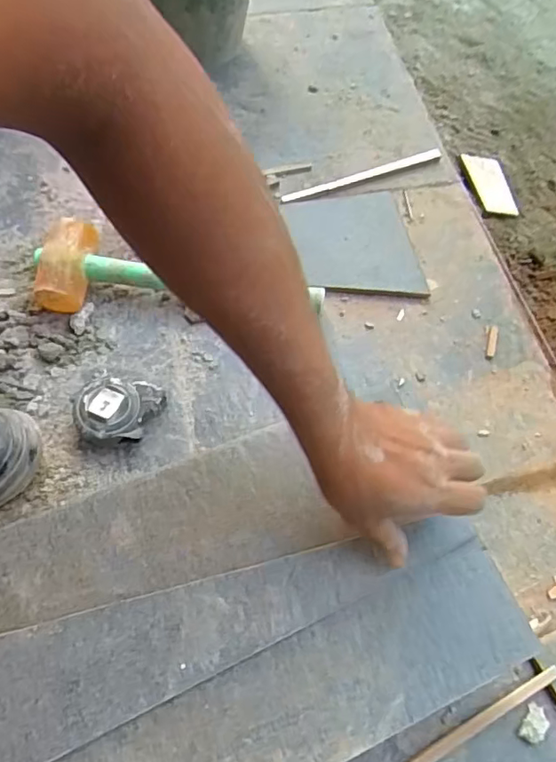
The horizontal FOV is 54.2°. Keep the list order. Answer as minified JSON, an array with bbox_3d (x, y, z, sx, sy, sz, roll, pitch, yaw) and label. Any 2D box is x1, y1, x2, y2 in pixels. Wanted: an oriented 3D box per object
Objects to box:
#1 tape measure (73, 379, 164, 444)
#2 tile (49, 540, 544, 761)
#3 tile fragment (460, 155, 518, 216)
[{"bbox_3d":[-0.156,0.028,0.540,0.085,0.036,0.069,2,64,-2],"label":"tape measure"},{"bbox_3d":[0.000,0.232,0.377,0.386,0.009,0.089,-21,67,-13],"label":"tile"},{"bbox_3d":[0.304,-0.280,0.775,0.050,0.009,0.107,-14,71,-6],"label":"tile fragment"}]

